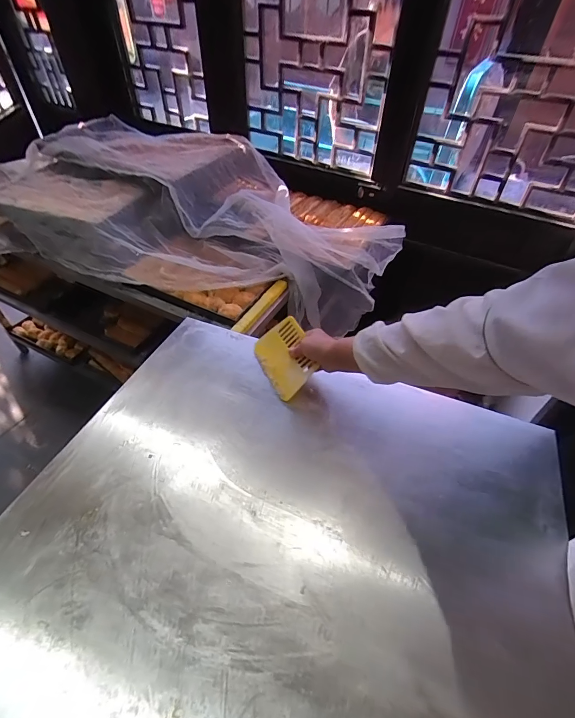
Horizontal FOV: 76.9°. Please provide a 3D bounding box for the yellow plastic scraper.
[{"bbox_3d":[-0.002,-0.008,0.750,0.115,0.007,0.166,-41,52,10],"label":"yellow plastic scraper"}]

